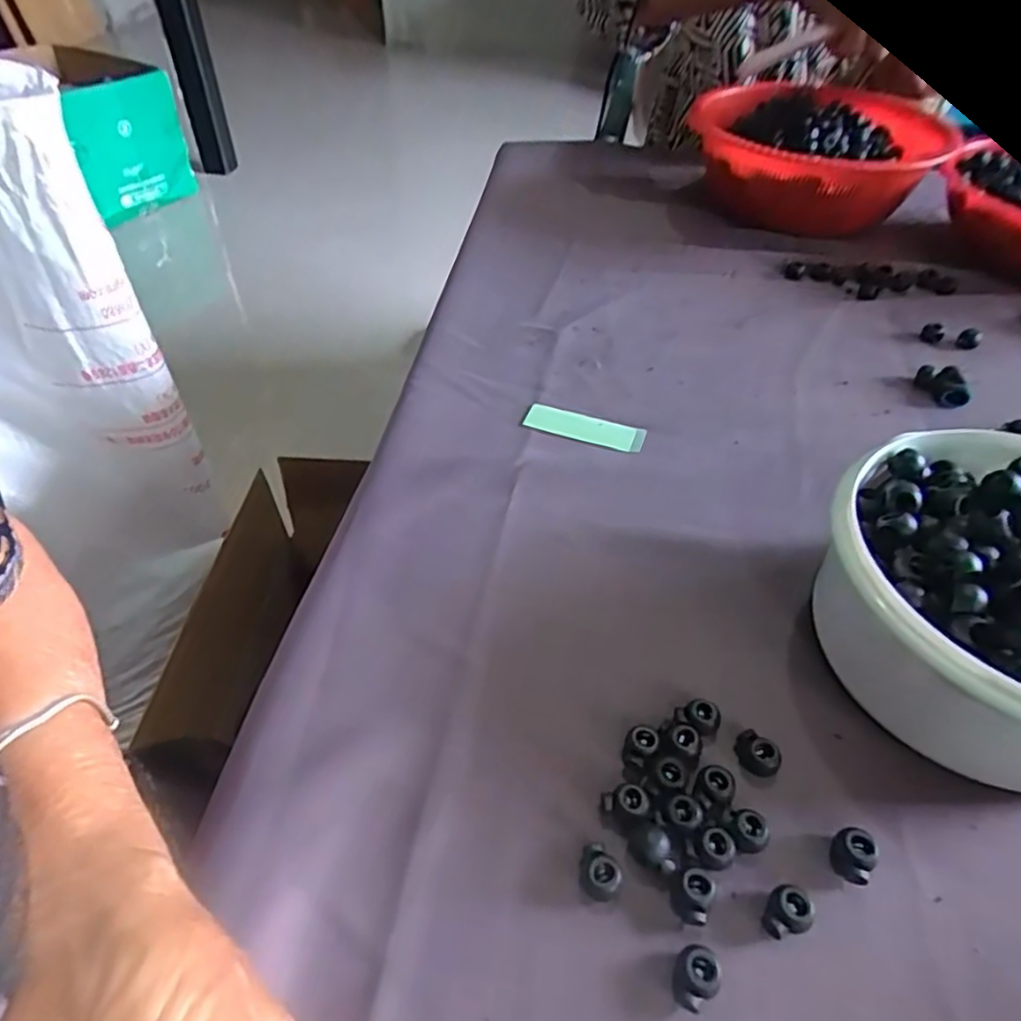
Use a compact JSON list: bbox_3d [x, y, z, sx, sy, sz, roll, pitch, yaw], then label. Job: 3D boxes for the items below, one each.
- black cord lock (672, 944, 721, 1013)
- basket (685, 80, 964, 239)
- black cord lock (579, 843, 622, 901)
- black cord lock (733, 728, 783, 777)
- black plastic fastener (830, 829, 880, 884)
[{"bbox_3d":[0.064,0.162,0.235,0.019,0.011,0.015,-29,53,-25],"label":"black cord lock"},{"bbox_3d":[0.284,-0.340,0.669,0.196,0.100,0.214,6,46,6],"label":"basket"},{"bbox_3d":[0.033,0.139,0.258,0.014,0.012,0.018,-20,49,-18],"label":"black cord lock"},{"bbox_3d":[0.106,0.105,0.290,0.011,0.014,0.019,-33,54,-27],"label":"black cord lock"},{"bbox_3d":[0.133,0.133,0.261,0.014,0.014,0.015,28,52,24],"label":"black plastic fastener"}]

